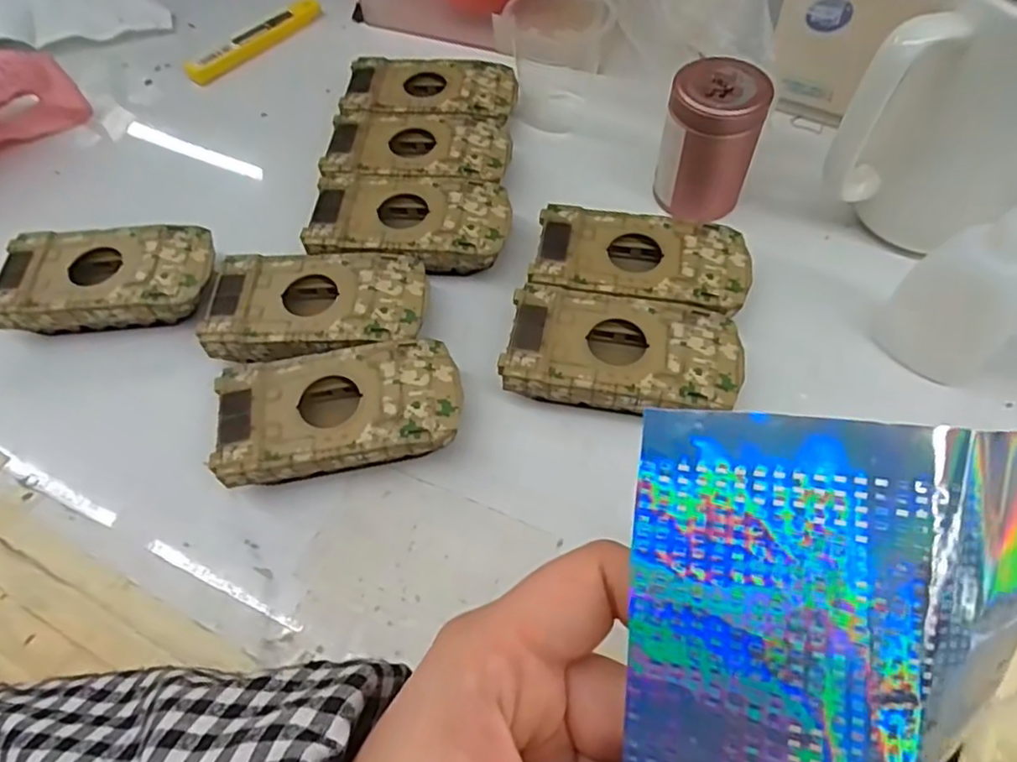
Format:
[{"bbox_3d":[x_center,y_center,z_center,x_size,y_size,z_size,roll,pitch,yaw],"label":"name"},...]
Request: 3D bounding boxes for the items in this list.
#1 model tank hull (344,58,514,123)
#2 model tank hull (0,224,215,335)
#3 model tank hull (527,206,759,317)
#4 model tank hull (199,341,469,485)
[{"bbox_3d":[-0.044,-0.162,0.377,0.095,0.024,0.049,3,59,4],"label":"model tank hull"},{"bbox_3d":[-0.190,-0.048,0.312,0.093,0.026,0.050,-4,59,0],"label":"model tank hull"},{"bbox_3d":[0.062,-0.052,0.306,0.095,0.027,0.050,9,60,8],"label":"model tank hull"},{"bbox_3d":[-0.067,0.015,0.269,0.095,0.025,0.052,-8,59,-2],"label":"model tank hull"}]

